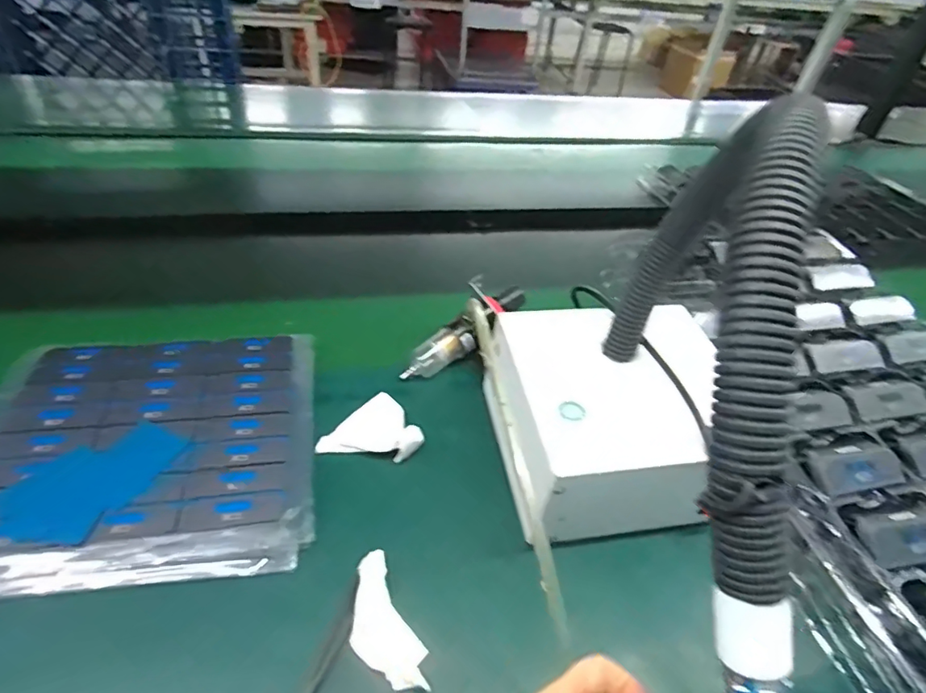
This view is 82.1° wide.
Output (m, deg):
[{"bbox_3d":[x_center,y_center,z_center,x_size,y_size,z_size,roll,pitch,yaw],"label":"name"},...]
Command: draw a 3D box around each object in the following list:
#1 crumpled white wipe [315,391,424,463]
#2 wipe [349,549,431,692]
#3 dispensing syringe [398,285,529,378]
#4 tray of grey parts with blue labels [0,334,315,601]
[{"bbox_3d":[-0.081,0.078,0.473,0.072,0.016,0.083,35,48,28],"label":"crumpled white wipe"},{"bbox_3d":[-0.057,0.187,0.362,0.041,0.013,0.091,-17,47,-26],"label":"wipe"},{"bbox_3d":[0.003,-0.012,0.542,0.149,0.034,0.031,-37,54,-11],"label":"dispensing syringe"},{"bbox_3d":[-0.264,0.079,0.446,0.261,0.031,0.241,-3,42,-11],"label":"tray of grey parts with blue labels"}]

